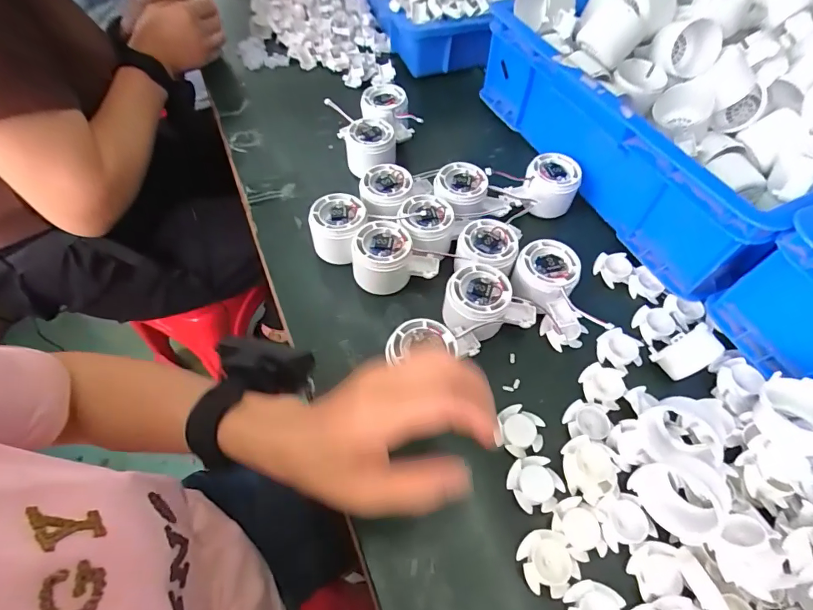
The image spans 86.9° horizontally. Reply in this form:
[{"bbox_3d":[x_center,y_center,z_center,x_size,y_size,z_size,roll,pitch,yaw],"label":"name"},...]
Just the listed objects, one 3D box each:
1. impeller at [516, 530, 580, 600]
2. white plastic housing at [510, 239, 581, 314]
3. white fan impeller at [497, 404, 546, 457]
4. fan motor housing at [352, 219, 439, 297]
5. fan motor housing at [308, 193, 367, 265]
[{"bbox_3d":[0.100,0.182,0.304,0.037,0.009,0.040,0,57,-1],"label":"impeller"},{"bbox_3d":[0.134,-0.029,0.415,0.056,0.031,0.066,30,62,17],"label":"white plastic housing"},{"bbox_3d":[0.095,0.105,0.357,0.037,0.010,0.041,8,57,4],"label":"white fan impeller"},{"bbox_3d":[-0.014,-0.048,0.427,0.081,0.043,0.061,-13,58,-9],"label":"fan motor housing"},{"bbox_3d":[-0.070,-0.079,0.442,0.057,0.043,0.058,0,57,-1],"label":"fan motor housing"}]

